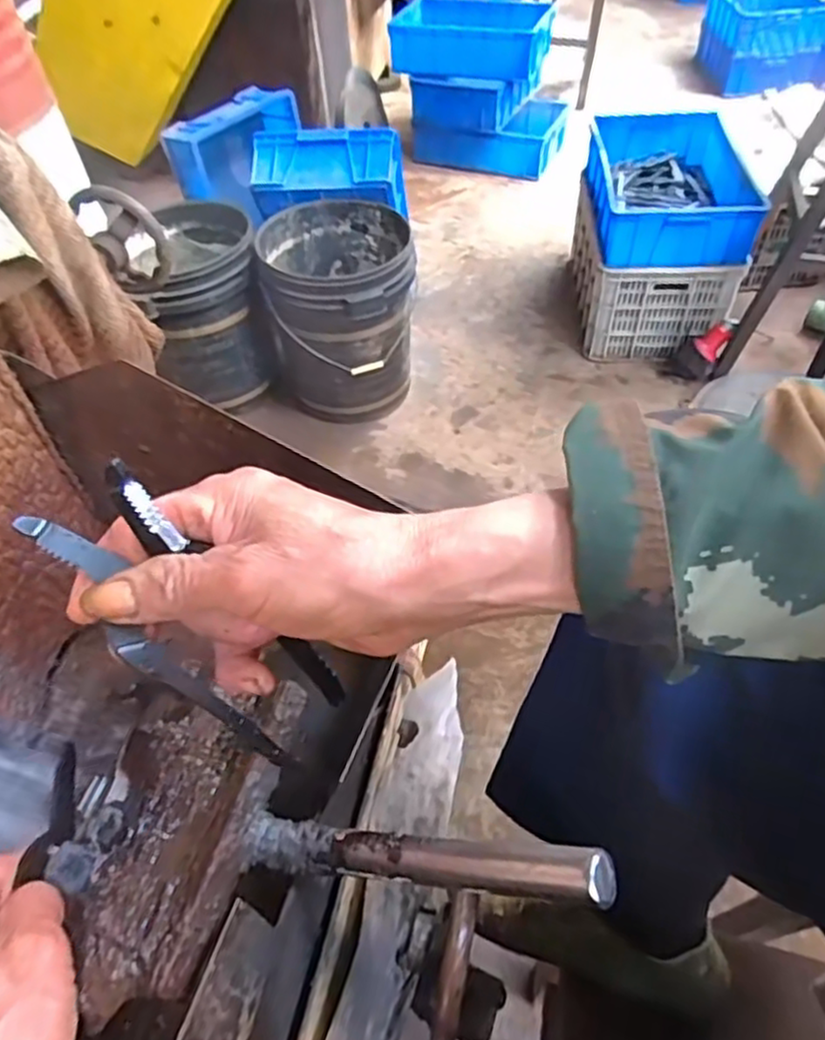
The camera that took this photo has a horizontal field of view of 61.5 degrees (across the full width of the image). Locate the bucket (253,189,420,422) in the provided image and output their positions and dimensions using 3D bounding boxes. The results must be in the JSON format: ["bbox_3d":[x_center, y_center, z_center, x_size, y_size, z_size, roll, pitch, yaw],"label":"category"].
[{"bbox_3d":[-0.178,-0.507,1.736,0.354,0.397,0.382,-3,50,1],"label":"bucket"}]

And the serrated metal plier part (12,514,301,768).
[{"bbox_3d":[-0.100,0.053,0.279,0.145,0.006,0.024,50,59,-12],"label":"serrated metal plier part"}]

